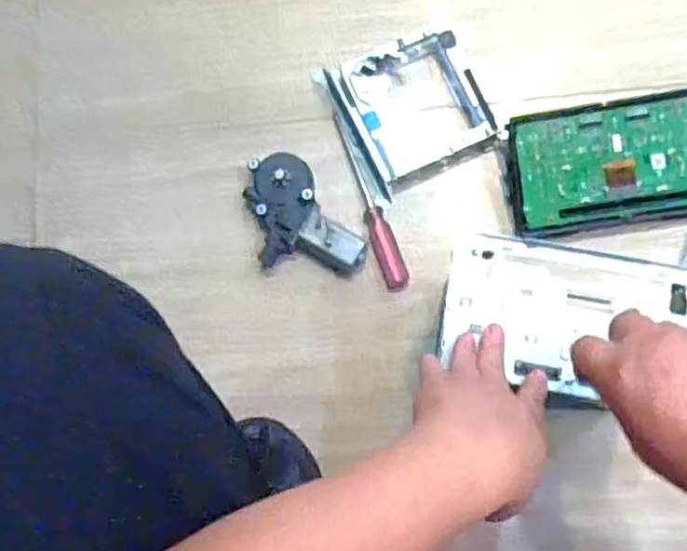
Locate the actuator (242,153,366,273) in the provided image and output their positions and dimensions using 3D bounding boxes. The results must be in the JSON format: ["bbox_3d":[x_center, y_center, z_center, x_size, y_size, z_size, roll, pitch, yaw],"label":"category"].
[{"bbox_3d":[-0.052,-0.054,0.707,0.093,0.049,0.151,-36,80,-1],"label":"actuator"}]

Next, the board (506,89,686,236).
[{"bbox_3d":[0.273,-0.112,0.672,0.205,0.035,0.118,-8,81,4],"label":"board"}]

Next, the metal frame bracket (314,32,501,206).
[{"bbox_3d":[0.066,-0.181,0.709,0.140,0.030,0.155,-27,80,1],"label":"metal frame bracket"}]

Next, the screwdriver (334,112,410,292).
[{"bbox_3d":[0.023,-0.078,0.699,0.026,0.020,0.197,-22,80,1],"label":"screwdriver"}]

